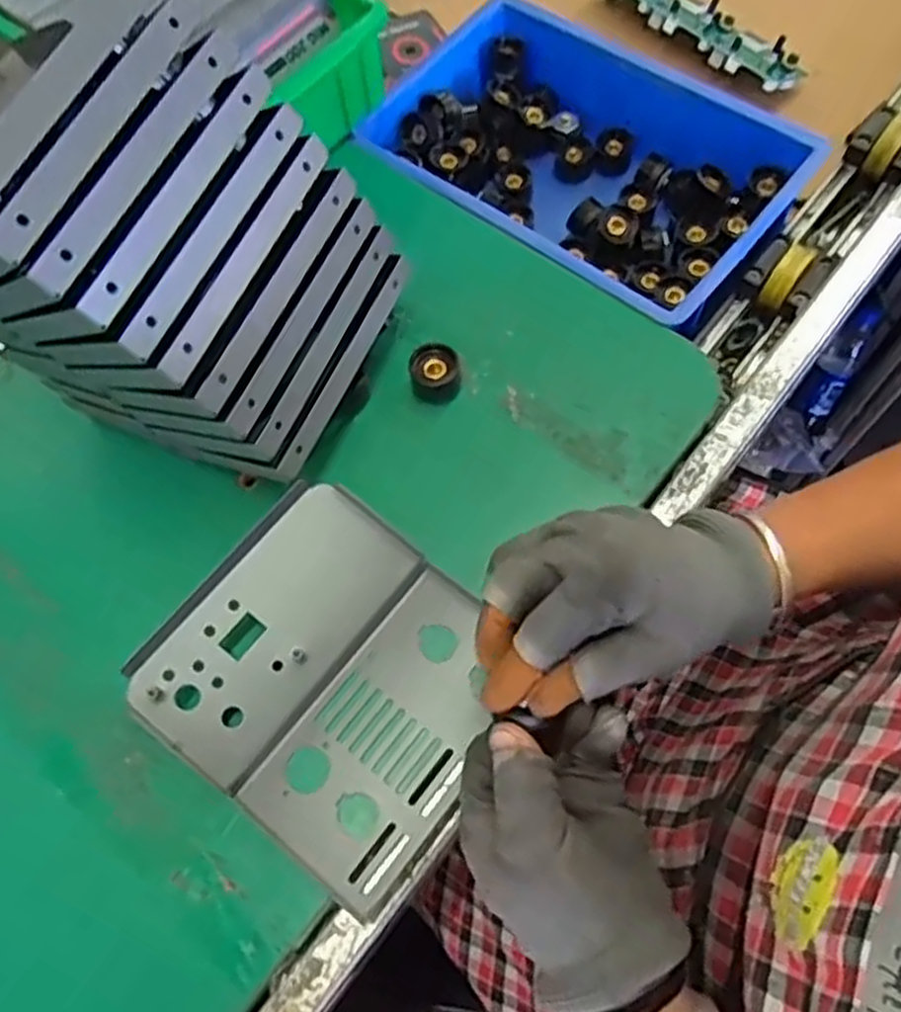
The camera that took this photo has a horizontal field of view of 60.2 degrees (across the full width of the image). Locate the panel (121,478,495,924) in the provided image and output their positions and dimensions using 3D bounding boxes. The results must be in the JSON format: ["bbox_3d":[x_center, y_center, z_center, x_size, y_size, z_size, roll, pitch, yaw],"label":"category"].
[{"bbox_3d":[-0.059,0.090,0.409,0.173,0.030,0.158,35,73,17],"label":"panel"}]

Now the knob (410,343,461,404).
[{"bbox_3d":[-0.009,-0.082,0.477,0.029,0.023,0.027,-1,66,3],"label":"knob"}]

